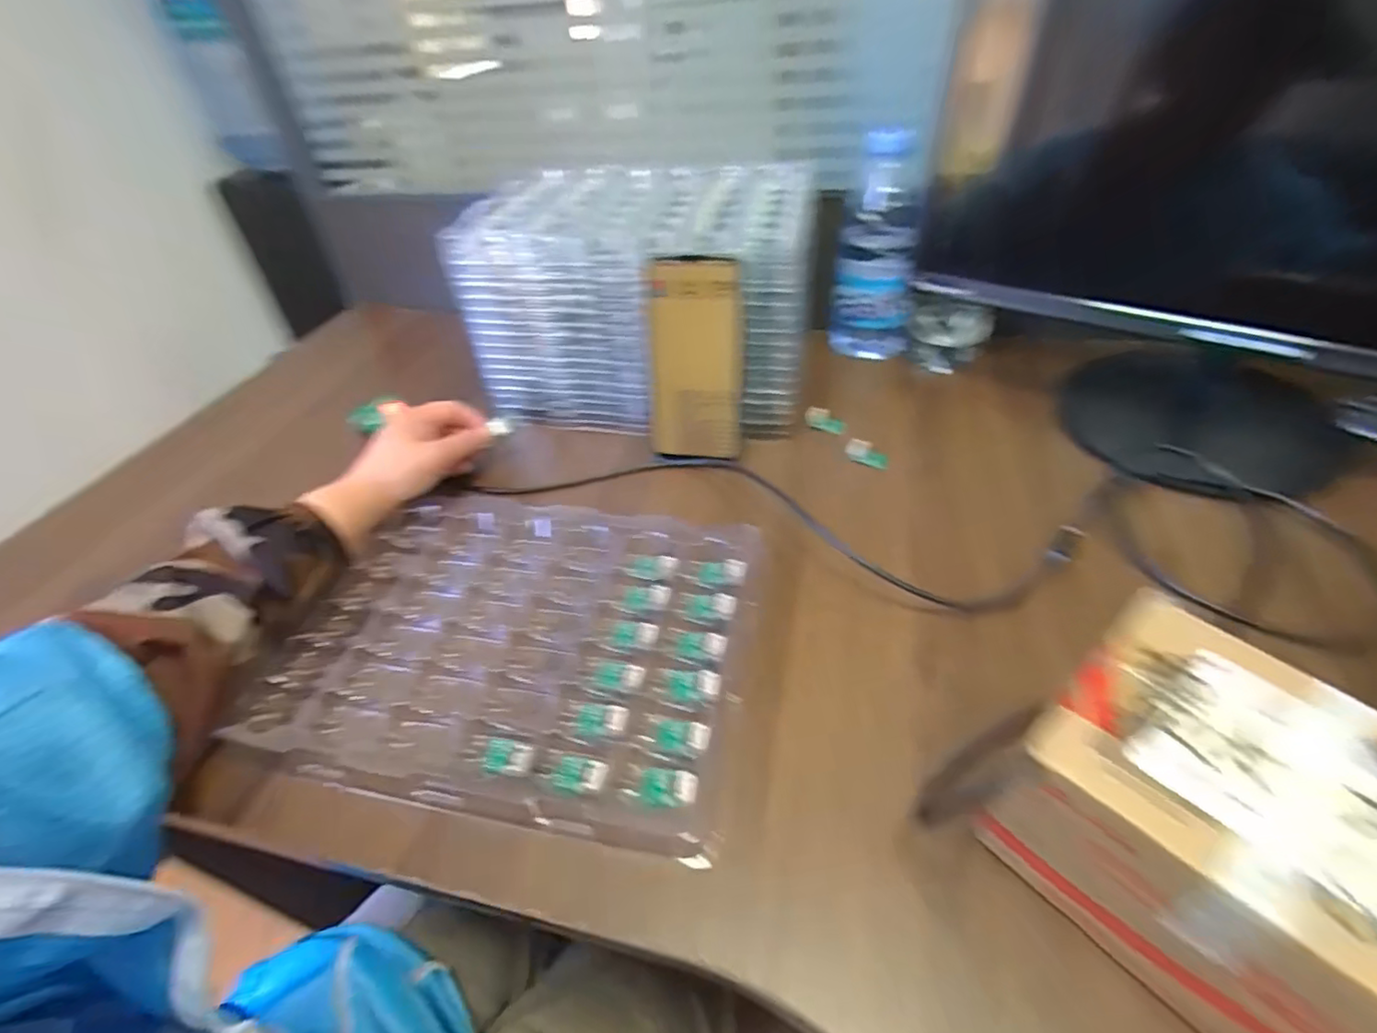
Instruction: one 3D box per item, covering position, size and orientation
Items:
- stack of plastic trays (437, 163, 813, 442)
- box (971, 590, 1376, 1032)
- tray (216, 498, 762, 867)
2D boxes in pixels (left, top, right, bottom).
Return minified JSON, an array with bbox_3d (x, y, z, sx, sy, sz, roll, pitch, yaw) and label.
[{"bbox_3d":[-0.031,-0.205,0.562,0.278,0.172,0.206,5,43,12],"label":"stack of plastic trays"},{"bbox_3d":[0.204,0.125,0.218,0.119,0.080,0.147,-31,48,-24],"label":"box"},{"bbox_3d":[-0.102,0.071,0.373,0.275,0.024,0.207,5,44,13],"label":"tray"}]

